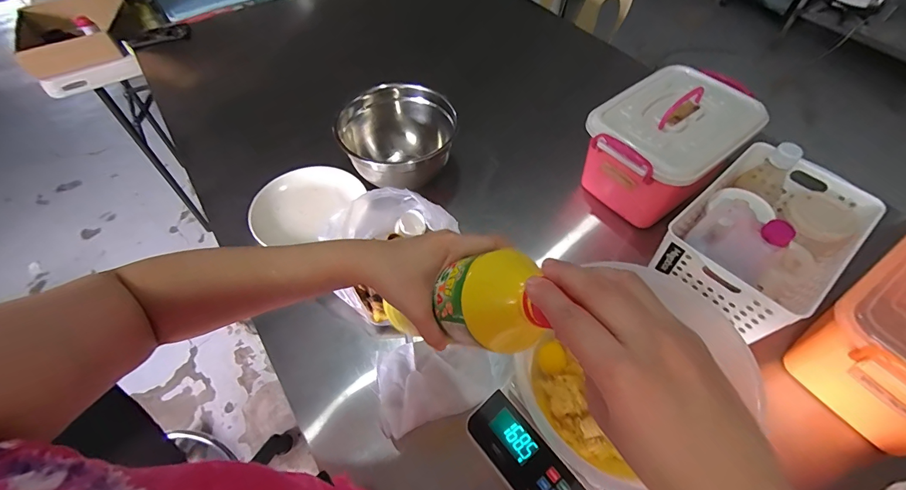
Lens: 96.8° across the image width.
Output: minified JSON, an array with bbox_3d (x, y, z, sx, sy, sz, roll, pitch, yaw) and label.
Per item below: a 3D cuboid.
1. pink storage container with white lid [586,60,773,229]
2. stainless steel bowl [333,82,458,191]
[{"bbox_3d":[0.358,-0.164,0.691,0.247,0.153,0.190,-34,61,-20],"label":"pink storage container with white lid"},{"bbox_3d":[-0.091,-0.188,0.727,0.183,0.117,0.195,-1,55,1],"label":"stainless steel bowl"}]

